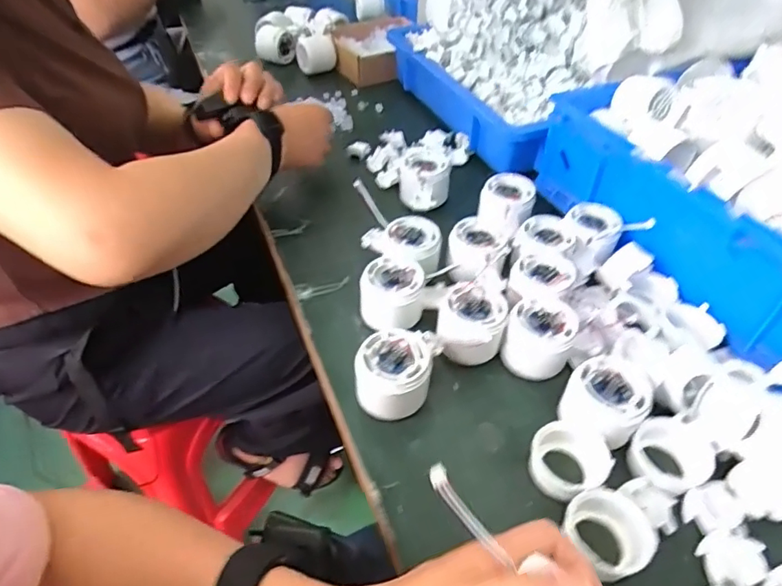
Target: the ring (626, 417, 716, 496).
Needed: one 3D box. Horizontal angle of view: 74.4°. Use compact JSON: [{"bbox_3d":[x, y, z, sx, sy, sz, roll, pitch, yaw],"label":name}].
[{"bbox_3d":[0.212,0.126,0.396,0.054,0.025,0.052,0,45,0],"label":"ring"}]

